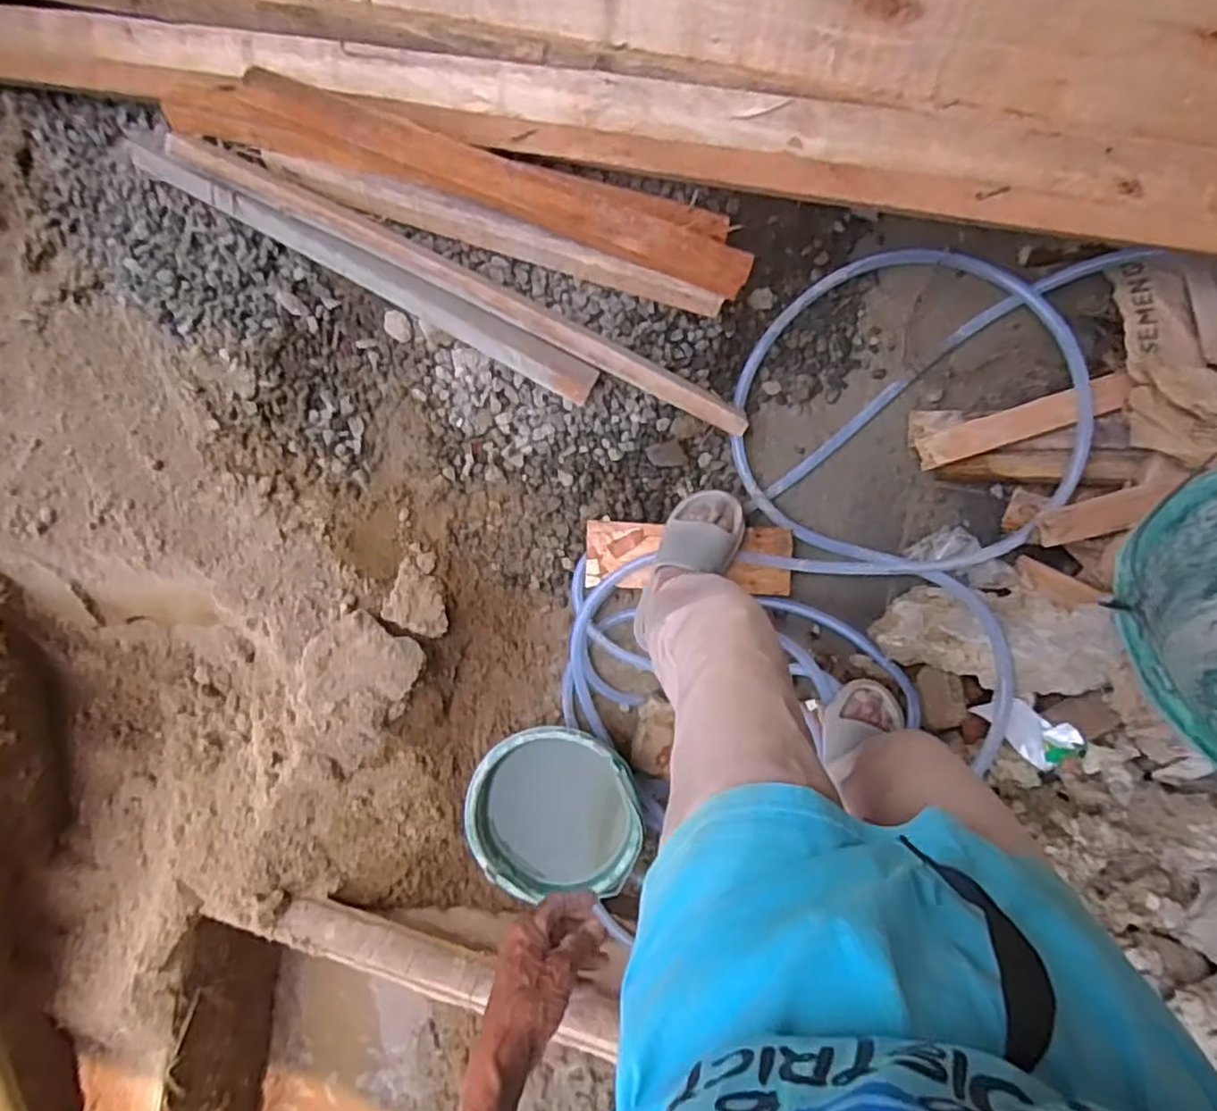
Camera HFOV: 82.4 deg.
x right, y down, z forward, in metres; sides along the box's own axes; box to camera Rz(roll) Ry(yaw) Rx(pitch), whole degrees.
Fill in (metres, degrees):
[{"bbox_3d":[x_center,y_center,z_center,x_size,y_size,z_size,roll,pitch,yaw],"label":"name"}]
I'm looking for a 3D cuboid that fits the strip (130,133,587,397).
[{"bbox_3d":[-0.358,-0.423,1.041,0.737,0.065,0.052,26,98,-7],"label":"strip"}]

